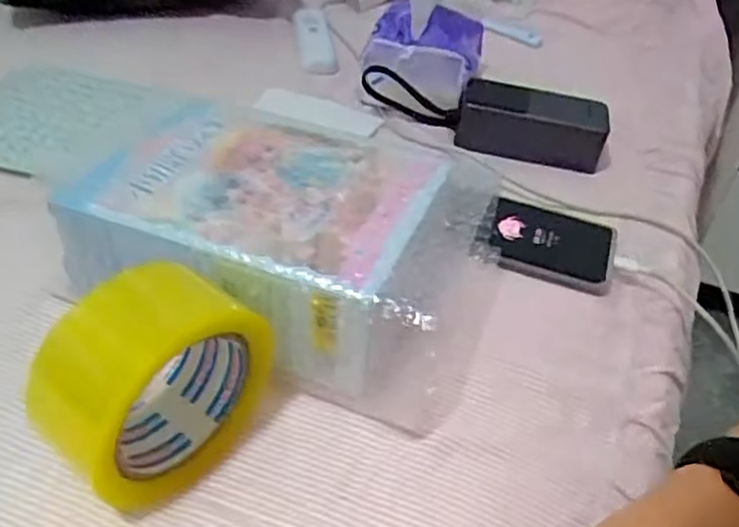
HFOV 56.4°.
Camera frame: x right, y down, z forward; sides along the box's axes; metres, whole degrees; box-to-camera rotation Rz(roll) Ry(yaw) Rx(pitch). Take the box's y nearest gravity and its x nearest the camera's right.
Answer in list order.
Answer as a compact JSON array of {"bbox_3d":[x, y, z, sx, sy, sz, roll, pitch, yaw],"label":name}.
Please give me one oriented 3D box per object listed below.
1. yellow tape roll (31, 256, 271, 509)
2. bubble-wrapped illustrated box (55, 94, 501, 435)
[{"bbox_3d":[-0.105,0.061,0.341,0.060,0.103,0.112,34,48,27],"label":"yellow tape roll"},{"bbox_3d":[-0.053,-0.011,0.440,0.243,0.086,0.174,16,42,10],"label":"bubble-wrapped illustrated box"}]

